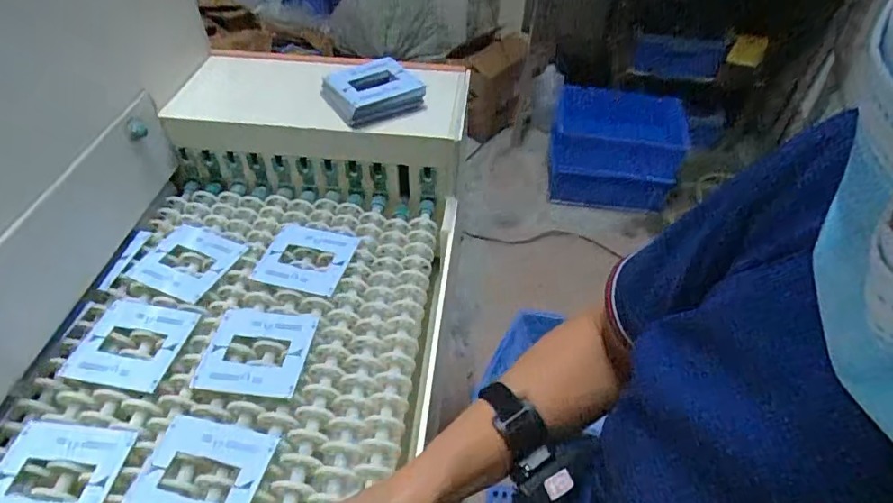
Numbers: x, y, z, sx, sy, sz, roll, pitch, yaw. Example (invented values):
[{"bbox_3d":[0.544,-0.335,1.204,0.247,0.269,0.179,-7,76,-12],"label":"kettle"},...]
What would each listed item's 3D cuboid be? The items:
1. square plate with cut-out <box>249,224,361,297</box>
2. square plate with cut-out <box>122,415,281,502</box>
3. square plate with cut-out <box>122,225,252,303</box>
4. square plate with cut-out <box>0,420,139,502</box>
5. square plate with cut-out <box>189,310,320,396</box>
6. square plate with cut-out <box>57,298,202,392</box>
[{"bbox_3d":[-0.181,0.007,0.670,0.114,0.007,0.108,10,46,10],"label":"square plate with cut-out"},{"bbox_3d":[-0.224,0.203,0.469,0.110,0.007,0.103,9,45,10],"label":"square plate with cut-out"},{"bbox_3d":[-0.332,0.010,0.661,0.117,0.009,0.112,14,46,11],"label":"square plate with cut-out"},{"bbox_3d":[-0.354,0.203,0.463,0.107,0.006,0.103,6,45,2],"label":"square plate with cut-out"},{"bbox_3d":[-0.207,0.107,0.568,0.110,0.007,0.110,4,43,3],"label":"square plate with cut-out"},{"bbox_3d":[-0.346,0.099,0.572,0.111,0.009,0.104,9,45,5],"label":"square plate with cut-out"}]

